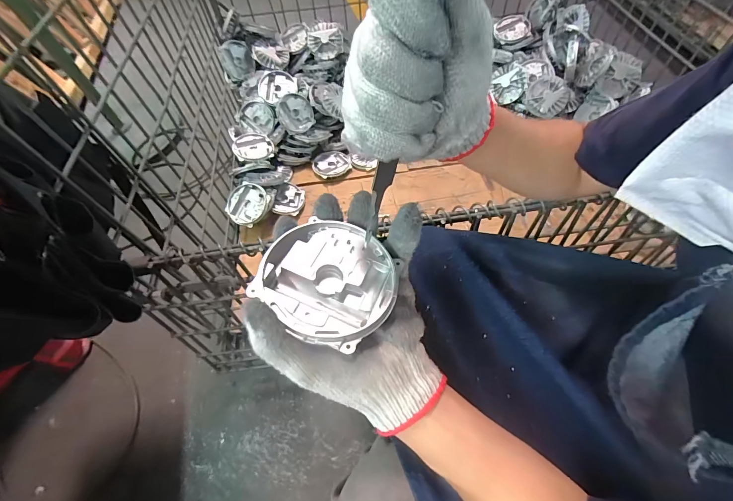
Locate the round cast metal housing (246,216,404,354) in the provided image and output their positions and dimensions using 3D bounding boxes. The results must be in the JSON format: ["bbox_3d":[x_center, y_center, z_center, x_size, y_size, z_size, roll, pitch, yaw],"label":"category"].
[{"bbox_3d":[-0.029,0.022,0.275,0.102,0.026,0.100,-2,58,3],"label":"round cast metal housing"}]

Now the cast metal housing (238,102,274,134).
[{"bbox_3d":[-0.342,-0.410,1.041,0.116,0.092,0.035,4,16,11],"label":"cast metal housing"}]

